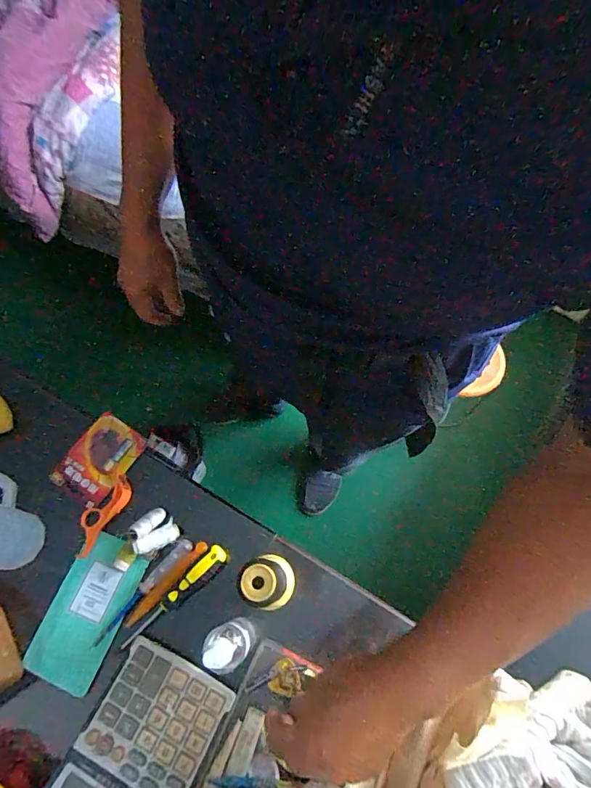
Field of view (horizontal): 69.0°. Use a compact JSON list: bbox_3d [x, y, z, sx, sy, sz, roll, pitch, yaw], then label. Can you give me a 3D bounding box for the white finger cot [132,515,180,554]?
[{"bbox_3d":[-0.170,0.174,0.524,0.054,0.017,0.024,-22,66,-33],"label":"white finger cot"}]

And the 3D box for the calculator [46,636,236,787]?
[{"bbox_3d":[-0.159,0.364,0.437,0.127,0.039,0.166,23,70,11],"label":"calculator"}]

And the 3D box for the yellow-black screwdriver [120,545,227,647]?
[{"bbox_3d":[-0.137,0.238,0.503,0.024,0.024,0.145,40,74,17],"label":"yellow-black screwdriver"}]

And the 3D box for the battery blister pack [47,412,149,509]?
[{"bbox_3d":[-0.264,0.085,0.575,0.080,0.010,0.112,30,71,14],"label":"battery blister pack"}]

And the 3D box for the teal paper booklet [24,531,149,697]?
[{"bbox_3d":[-0.247,0.252,0.511,0.086,0.012,0.156,18,69,9],"label":"teal paper booklet"}]

